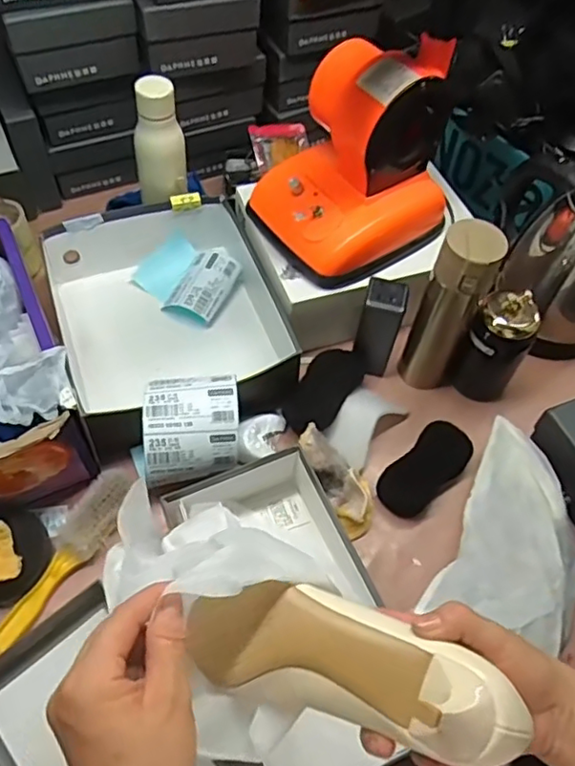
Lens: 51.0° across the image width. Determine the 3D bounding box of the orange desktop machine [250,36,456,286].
[{"bbox_3d":[0.081,-0.264,0.706,0.202,0.201,0.174,-30,64,-21],"label":"orange desktop machine"}]

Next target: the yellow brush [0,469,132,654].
[{"bbox_3d":[-0.231,0.189,0.621,0.053,0.035,0.225,24,58,11],"label":"yellow brush"}]

